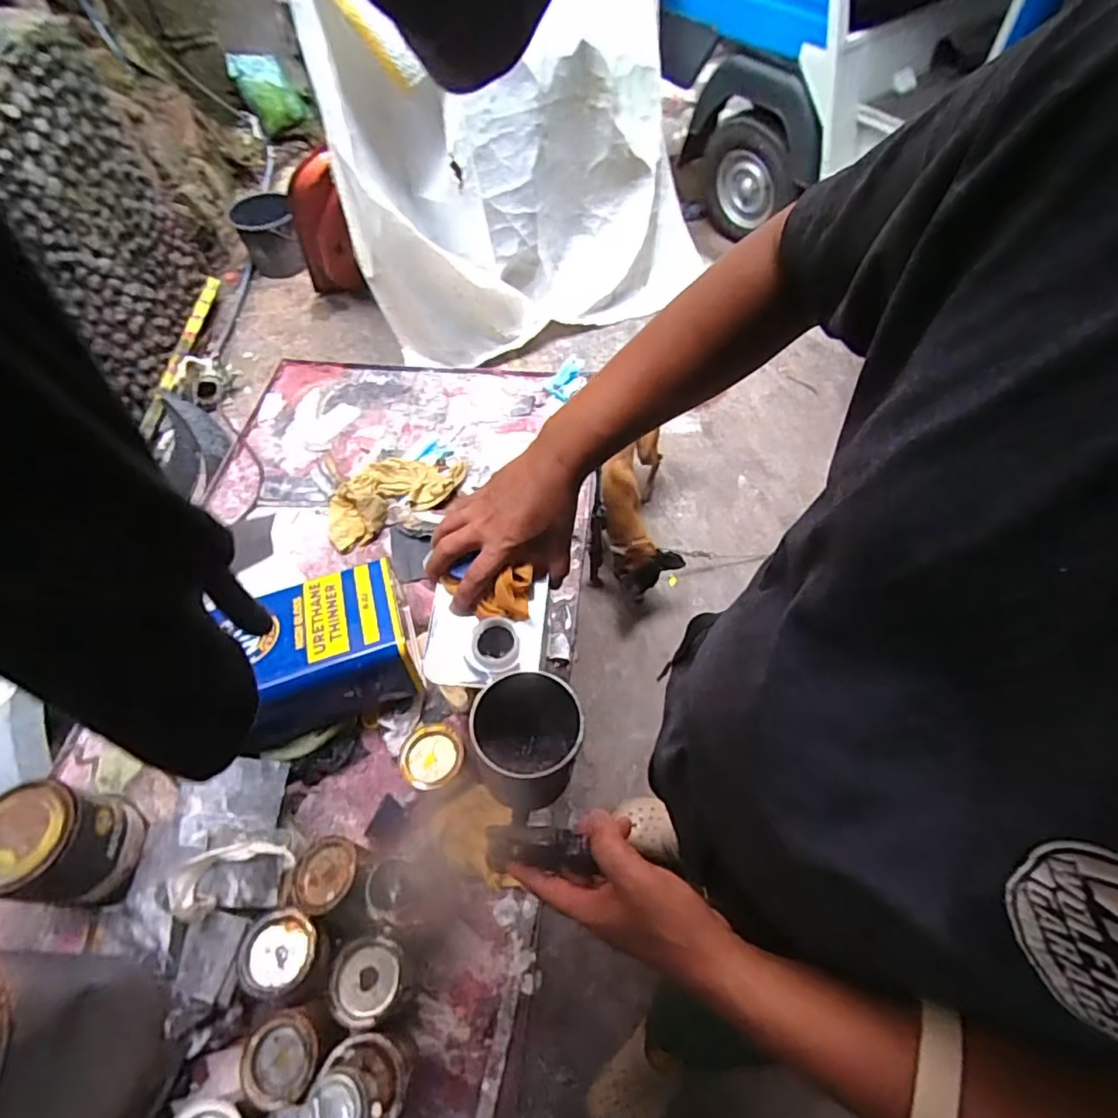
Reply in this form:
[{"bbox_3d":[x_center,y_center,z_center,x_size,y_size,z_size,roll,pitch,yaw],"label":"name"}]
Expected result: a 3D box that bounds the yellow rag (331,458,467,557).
[{"bbox_3d":[-0.258,-0.106,0.954,0.232,0.041,0.126,-25,62,-14],"label":"yellow rag"}]

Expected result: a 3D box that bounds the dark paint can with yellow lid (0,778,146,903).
[{"bbox_3d":[-0.511,0.293,0.621,0.099,0.108,0.098,0,59,0],"label":"dark paint can with yellow lid"}]

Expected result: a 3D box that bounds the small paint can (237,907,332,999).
[{"bbox_3d":[-0.267,0.390,0.600,0.071,0.063,0.067,0,59,0],"label":"small paint can"}]

